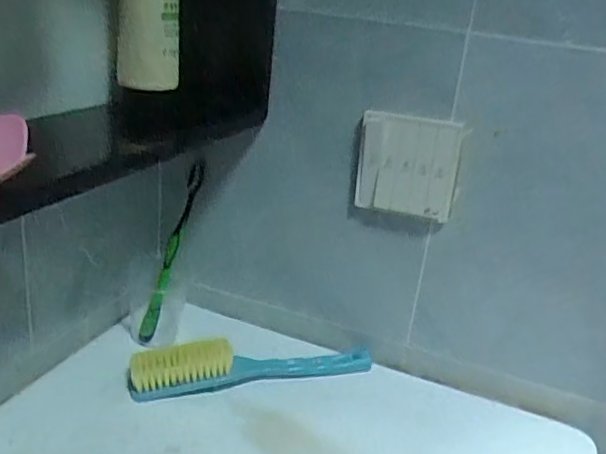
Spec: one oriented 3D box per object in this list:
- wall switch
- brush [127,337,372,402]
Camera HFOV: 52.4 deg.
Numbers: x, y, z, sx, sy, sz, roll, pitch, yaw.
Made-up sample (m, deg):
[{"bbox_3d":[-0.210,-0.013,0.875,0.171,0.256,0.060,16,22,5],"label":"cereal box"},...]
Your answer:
[{"bbox_3d":[0.090,-0.052,0.532,0.084,0.085,0.014,13,23,14],"label":"wall switch"},{"bbox_3d":[-0.044,0.126,0.572,0.225,0.049,0.029,-1,23,-17],"label":"brush"}]

